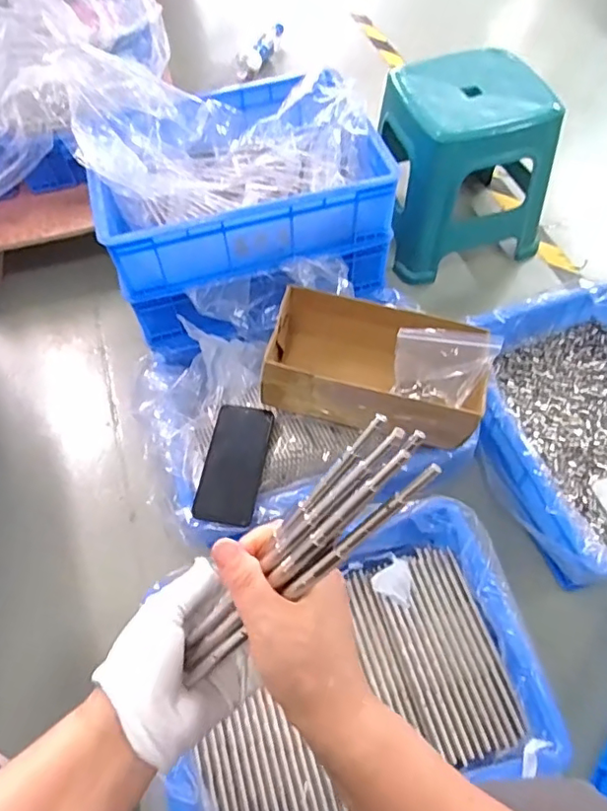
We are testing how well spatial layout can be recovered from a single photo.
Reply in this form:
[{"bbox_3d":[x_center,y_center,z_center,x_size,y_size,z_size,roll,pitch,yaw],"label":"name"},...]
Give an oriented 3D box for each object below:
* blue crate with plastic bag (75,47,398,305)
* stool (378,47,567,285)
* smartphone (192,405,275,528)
[{"bbox_3d":[-0.106,-0.354,0.818,0.401,0.166,0.296,-16,59,-7],"label":"blue crate with plastic bag"},{"bbox_3d":[0.292,-0.444,1.033,0.274,0.259,0.276,-9,58,-3],"label":"stool"},{"bbox_3d":[-0.091,0.078,0.750,0.076,0.011,0.164,17,64,-9],"label":"smartphone"}]

